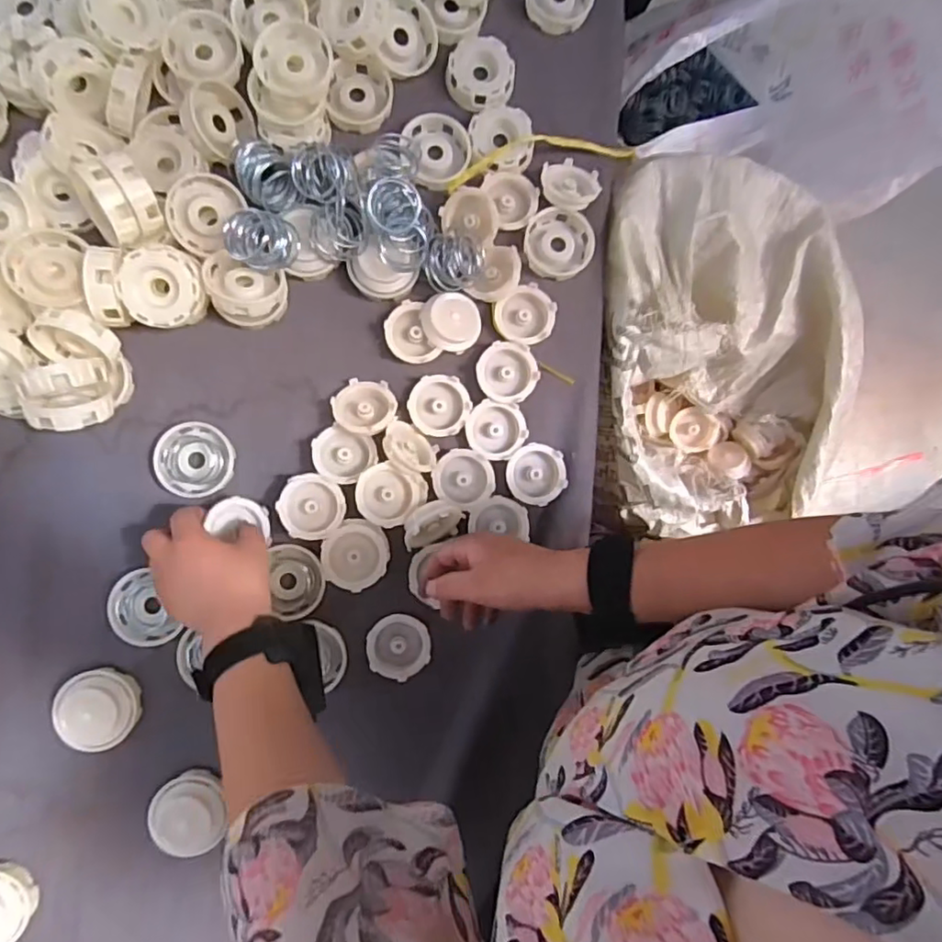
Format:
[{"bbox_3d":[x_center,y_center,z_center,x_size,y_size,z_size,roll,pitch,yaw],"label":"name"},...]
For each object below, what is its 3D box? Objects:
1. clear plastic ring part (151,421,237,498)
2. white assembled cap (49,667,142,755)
[{"bbox_3d":[-0.231,-0.010,0.517,0.061,0.015,0.061,0,88,-9],"label":"clear plastic ring part"},{"bbox_3d":[-0.299,0.190,0.493,0.057,0.031,0.062,0,88,-9],"label":"white assembled cap"}]

